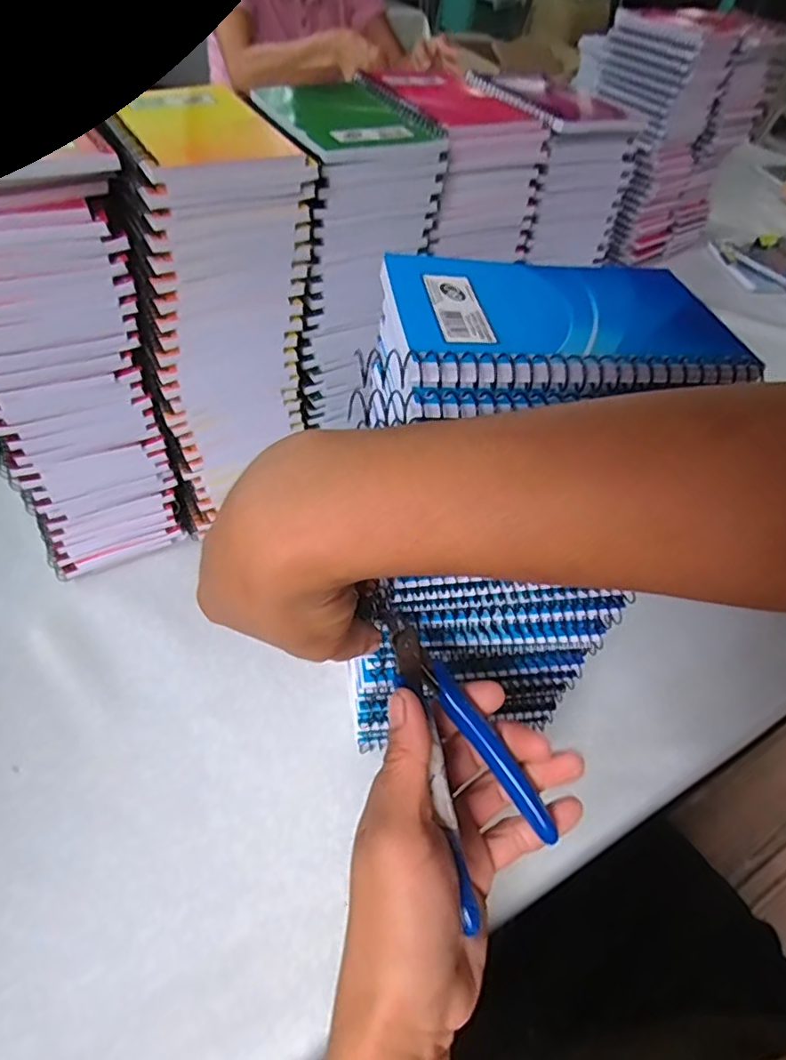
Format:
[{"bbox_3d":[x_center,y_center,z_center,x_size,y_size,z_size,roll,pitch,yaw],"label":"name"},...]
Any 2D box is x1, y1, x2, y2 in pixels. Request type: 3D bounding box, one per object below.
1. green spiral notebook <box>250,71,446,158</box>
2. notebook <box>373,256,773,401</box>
[{"bbox_3d":[-0.034,-0.271,0.393,0.089,0.018,0.138,-16,52,-19],"label":"green spiral notebook"},{"bbox_3d":[0.064,-0.081,0.231,0.130,0.010,0.096,-3,49,-9],"label":"notebook"}]

